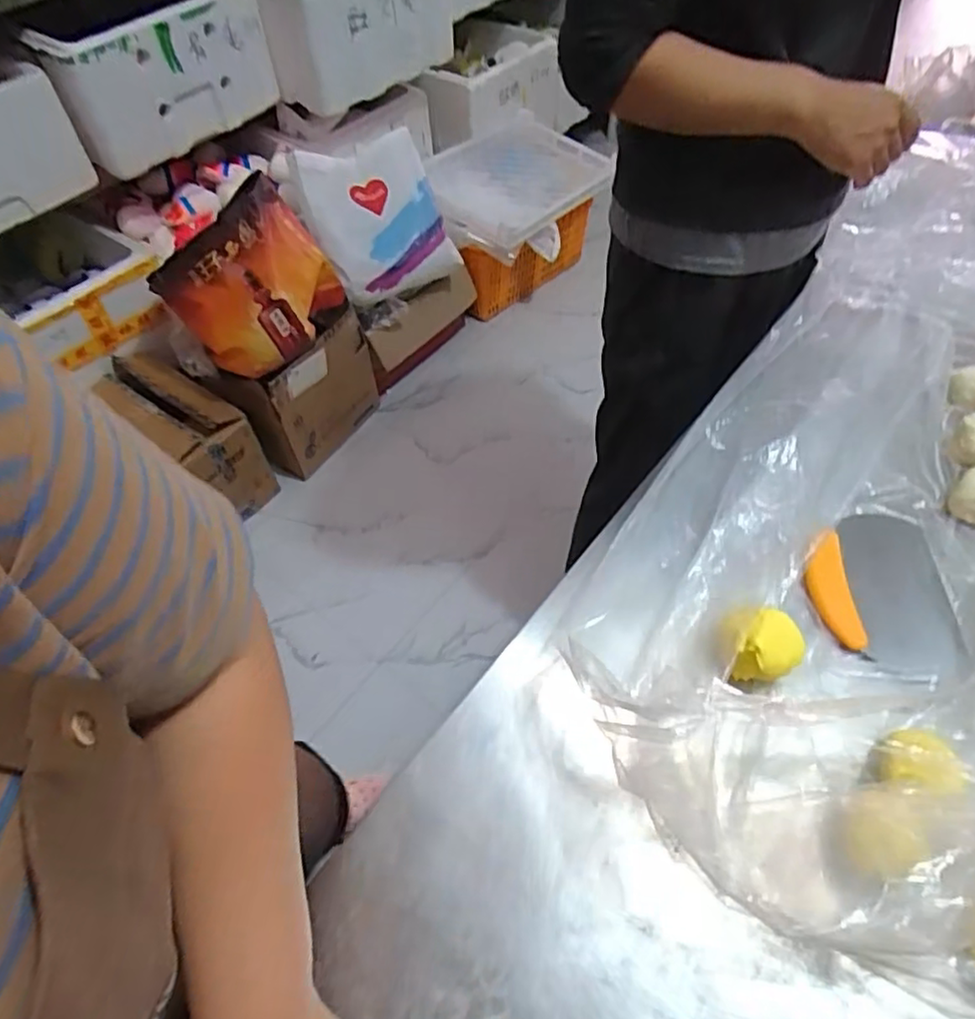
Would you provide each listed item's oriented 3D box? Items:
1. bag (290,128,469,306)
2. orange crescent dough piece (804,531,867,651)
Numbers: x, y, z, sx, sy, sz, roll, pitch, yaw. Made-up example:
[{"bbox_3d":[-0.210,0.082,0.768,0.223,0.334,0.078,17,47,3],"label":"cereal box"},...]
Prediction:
[{"bbox_3d":[-0.269,-0.710,1.567,0.320,0.095,0.362,-25,98,-10],"label":"bag"},{"bbox_3d":[0.287,0.066,0.541,0.038,0.019,0.103,1,51,4],"label":"orange crescent dough piece"}]

